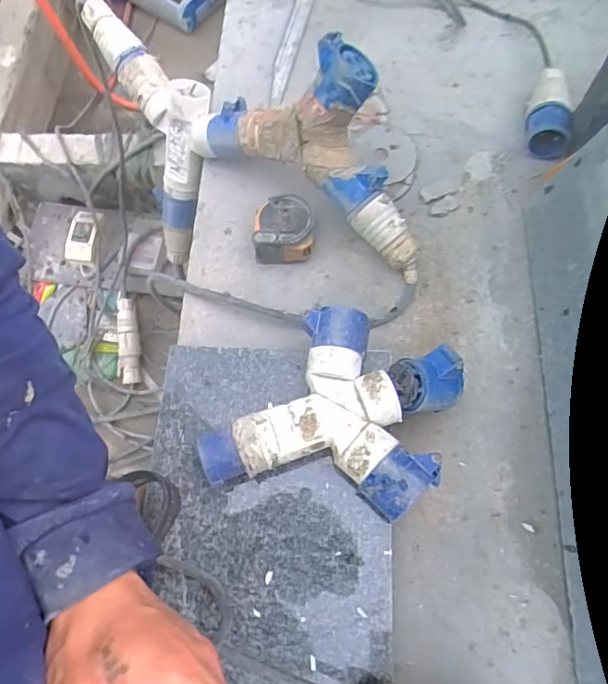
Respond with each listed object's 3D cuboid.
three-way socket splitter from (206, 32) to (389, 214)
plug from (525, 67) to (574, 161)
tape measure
[{"bbox_3d":[-0.009,-0.230,0.543,0.225,0.152,0.083,31,74,14],"label":"three-way socket splitter"},{"bbox_3d":[0.282,-0.266,0.599,0.046,0.046,0.111,11,68,6],"label":"plug"},{"bbox_3d":[-0.022,-0.124,0.578,0.066,0.043,0.065,2,69,4],"label":"tape measure"}]

